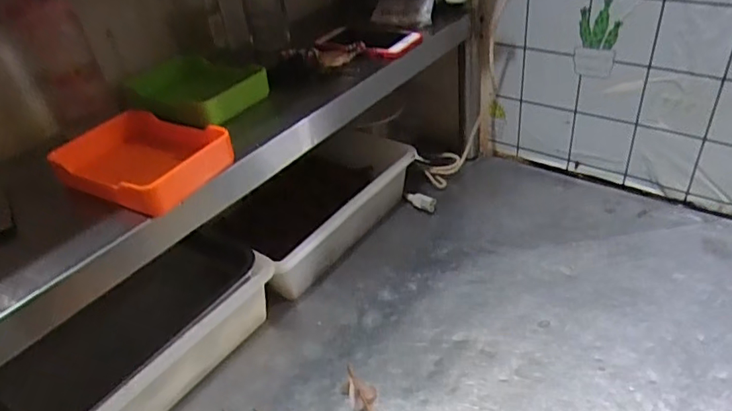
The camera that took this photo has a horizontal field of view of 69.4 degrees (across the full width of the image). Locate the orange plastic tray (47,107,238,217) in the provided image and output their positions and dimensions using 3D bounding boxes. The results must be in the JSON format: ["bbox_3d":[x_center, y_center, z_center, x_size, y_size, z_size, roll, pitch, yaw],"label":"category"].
[{"bbox_3d":[-0.239,-0.052,0.576,0.171,0.050,0.124,17,36,24],"label":"orange plastic tray"}]

